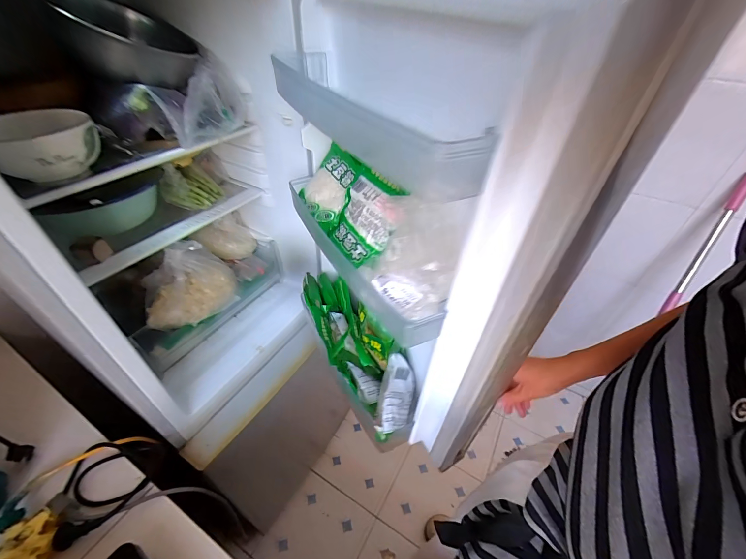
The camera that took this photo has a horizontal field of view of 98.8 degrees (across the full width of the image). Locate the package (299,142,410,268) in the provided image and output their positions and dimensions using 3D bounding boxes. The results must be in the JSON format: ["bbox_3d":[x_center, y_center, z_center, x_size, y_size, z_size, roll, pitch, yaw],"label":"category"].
[{"bbox_3d":[-0.037,-0.124,0.512,0.045,0.125,0.226,11,27,-44],"label":"package"}]

